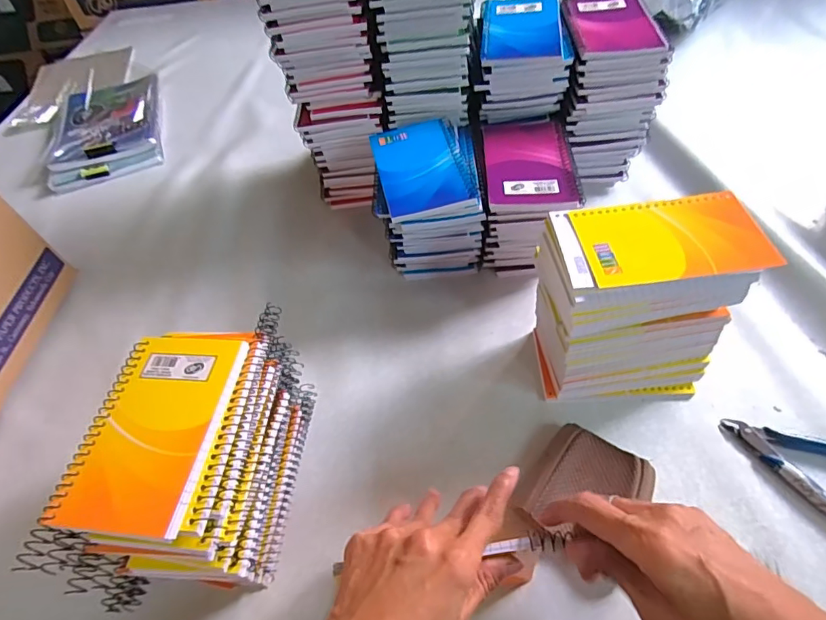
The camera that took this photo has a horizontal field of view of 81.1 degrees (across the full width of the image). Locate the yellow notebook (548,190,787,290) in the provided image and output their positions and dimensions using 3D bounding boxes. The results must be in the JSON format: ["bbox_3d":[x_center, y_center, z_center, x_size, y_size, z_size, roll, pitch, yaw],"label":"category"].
[{"bbox_3d":[0.181,-0.054,0.357,0.141,0.005,0.078,-6,53,1],"label":"yellow notebook"}]

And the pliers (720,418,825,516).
[{"bbox_3d":[0.306,0.120,0.376,0.115,0.011,0.071,28,61,24],"label":"pliers"}]

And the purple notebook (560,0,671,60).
[{"bbox_3d":[0.209,-0.305,0.512,0.085,0.011,0.120,-3,53,3],"label":"purple notebook"}]

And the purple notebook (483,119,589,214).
[{"bbox_3d":[0.118,-0.155,0.495,0.087,0.018,0.163,-6,49,9],"label":"purple notebook"}]

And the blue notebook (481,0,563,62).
[{"bbox_3d":[0.115,-0.304,0.517,0.081,0.013,0.123,1,53,7],"label":"blue notebook"}]

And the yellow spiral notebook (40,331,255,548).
[{"bbox_3d":[-0.166,0.073,0.311,0.084,0.008,0.129,3,53,8],"label":"yellow spiral notebook"}]

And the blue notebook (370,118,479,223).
[{"bbox_3d":[0.007,-0.141,0.475,0.081,0.012,0.129,-12,53,-3],"label":"blue notebook"}]

